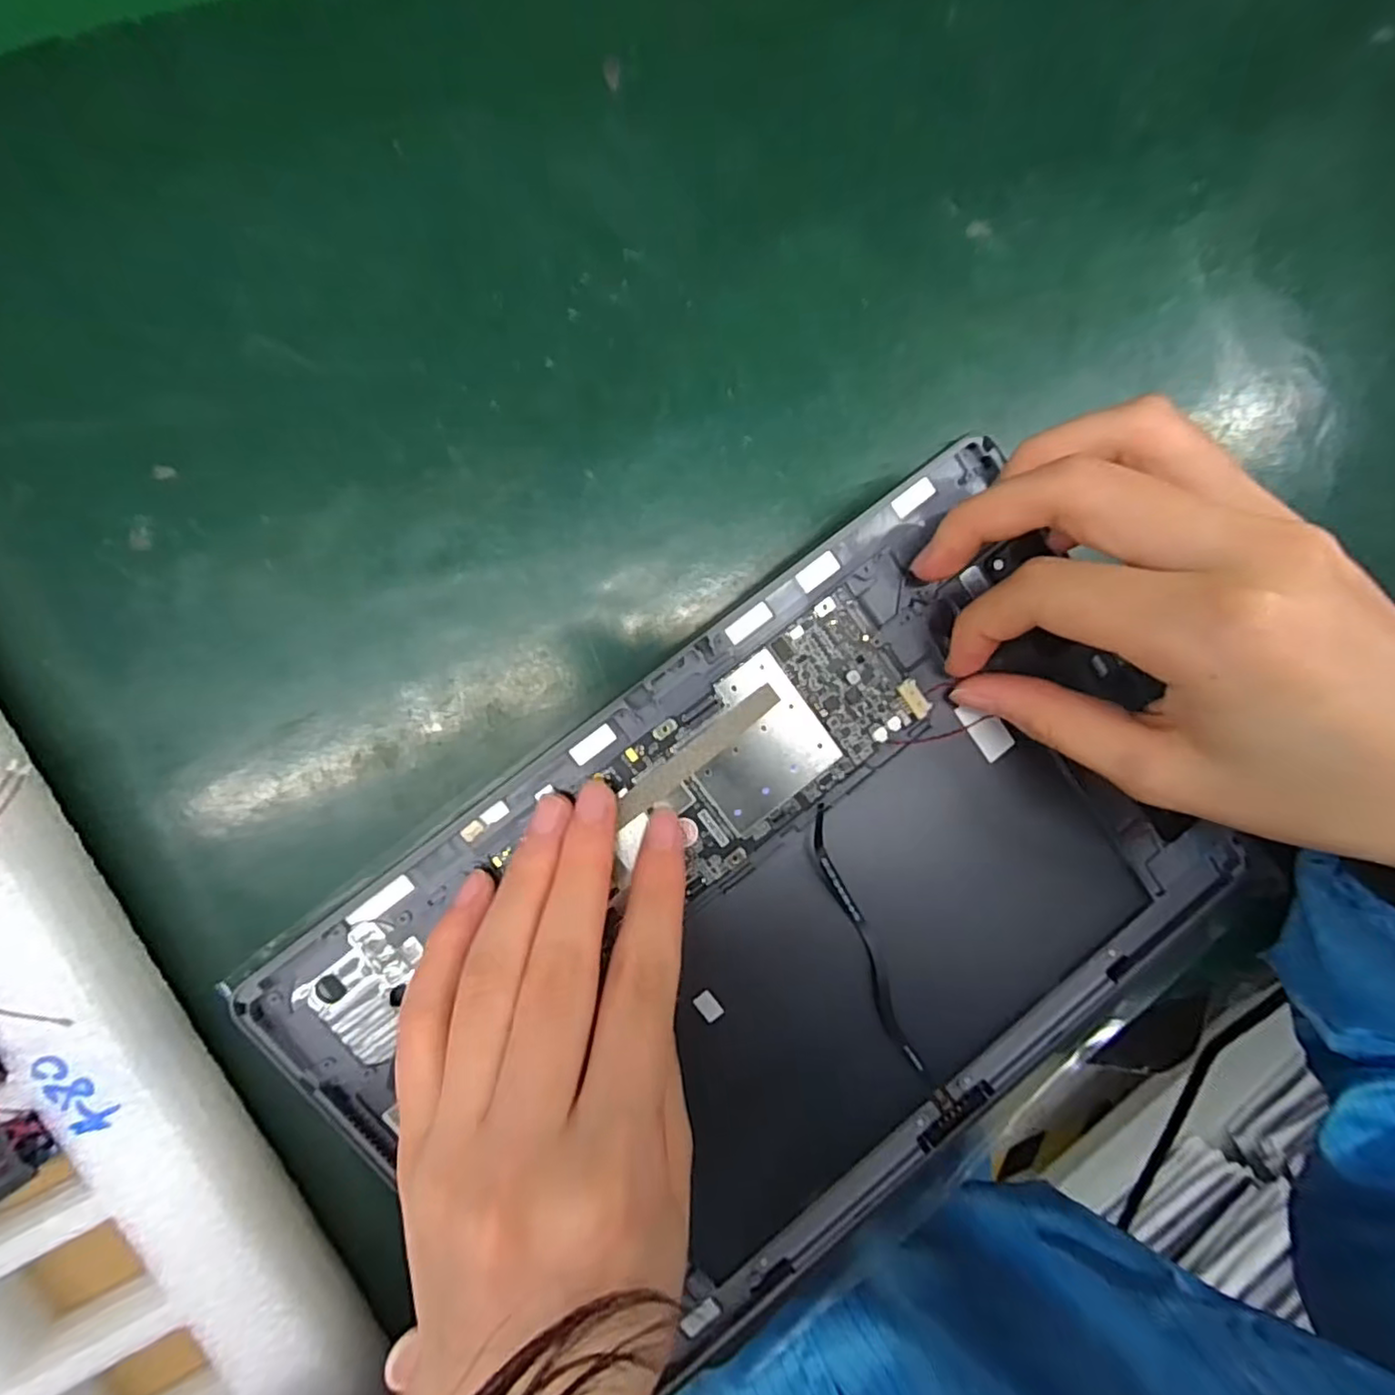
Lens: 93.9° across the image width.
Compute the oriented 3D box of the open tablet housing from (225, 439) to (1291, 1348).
[{"bbox_3d":[0.028,0.066,0.193,0.241,0.020,0.169,-37,97,-5],"label":"open tablet housing"}]

